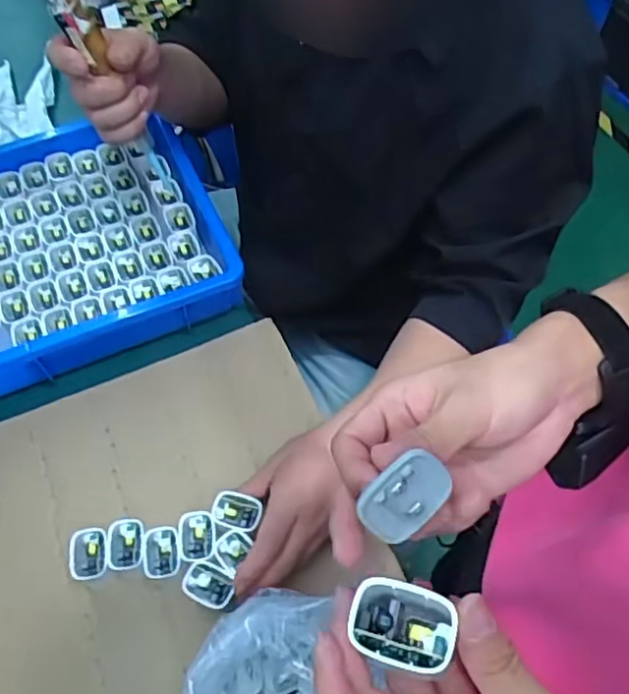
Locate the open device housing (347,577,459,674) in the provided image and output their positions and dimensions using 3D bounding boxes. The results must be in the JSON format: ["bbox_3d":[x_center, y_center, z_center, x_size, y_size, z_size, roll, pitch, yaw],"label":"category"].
[{"bbox_3d":[0.035,0.112,0.265,0.040,0.018,0.030,12,61,7],"label":"open device housing"}]

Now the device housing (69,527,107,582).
[{"bbox_3d":[-0.192,0.175,0.560,0.031,0.009,0.041,-5,60,-3],"label":"device housing"}]

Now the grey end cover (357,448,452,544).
[{"bbox_3d":[0.038,0.063,0.275,0.039,0.004,0.029,-41,105,-1],"label":"grey end cover"}]

